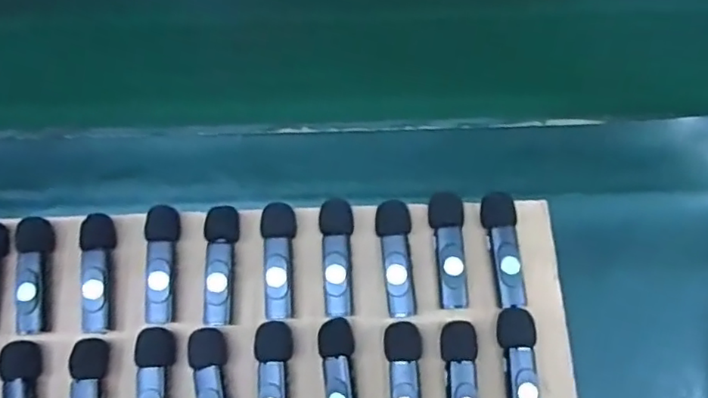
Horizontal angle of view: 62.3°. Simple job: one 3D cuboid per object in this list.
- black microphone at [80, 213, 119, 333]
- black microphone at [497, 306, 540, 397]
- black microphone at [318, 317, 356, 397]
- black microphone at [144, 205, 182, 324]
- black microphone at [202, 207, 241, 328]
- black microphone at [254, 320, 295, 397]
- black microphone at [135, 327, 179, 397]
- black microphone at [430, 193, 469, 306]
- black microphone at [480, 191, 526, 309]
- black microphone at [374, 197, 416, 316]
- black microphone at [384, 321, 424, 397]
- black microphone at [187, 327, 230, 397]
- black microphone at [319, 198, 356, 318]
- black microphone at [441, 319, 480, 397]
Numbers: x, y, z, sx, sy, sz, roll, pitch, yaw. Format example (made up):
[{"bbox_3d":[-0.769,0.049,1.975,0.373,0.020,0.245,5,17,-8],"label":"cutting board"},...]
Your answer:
[{"bbox_3d":[-0.142,0.040,0.324,0.015,0.019,0.064,-4,71,-2],"label":"black microphone"},{"bbox_3d":[0.086,0.091,0.307,0.020,0.016,0.065,2,71,0],"label":"black microphone"},{"bbox_3d":[-0.007,0.096,0.308,0.018,0.019,0.064,-3,71,-2],"label":"black microphone"},{"bbox_3d":[-0.107,0.035,0.324,0.017,0.021,0.064,-1,71,-1],"label":"black microphone"},{"bbox_3d":[-0.074,0.036,0.325,0.017,0.018,0.065,-1,71,-1],"label":"black microphone"},{"bbox_3d":[-0.043,0.098,0.308,0.019,0.018,0.064,2,71,0],"label":"black microphone"},{"bbox_3d":[-0.105,0.101,0.306,0.018,0.017,0.064,1,71,0],"label":"black microphone"},{"bbox_3d":[0.052,0.029,0.329,0.020,0.017,0.063,2,71,0],"label":"black microphone"},{"bbox_3d":[0.084,0.028,0.327,0.020,0.015,0.064,-4,71,-2],"label":"black microphone"},{"bbox_3d":[0.023,0.034,0.328,0.020,0.018,0.064,0,71,0],"label":"black microphone"},{"bbox_3d":[0.026,0.098,0.307,0.020,0.019,0.064,2,71,0],"label":"black microphone"},{"bbox_3d":[-0.075,0.100,0.306,0.018,0.016,0.063,-5,71,-2],"label":"black microphone"},{"bbox_3d":[-0.010,0.033,0.328,0.018,0.019,0.064,1,71,0],"label":"black microphone"},{"bbox_3d":[0.055,0.097,0.305,0.019,0.017,0.065,2,71,0],"label":"black microphone"}]

